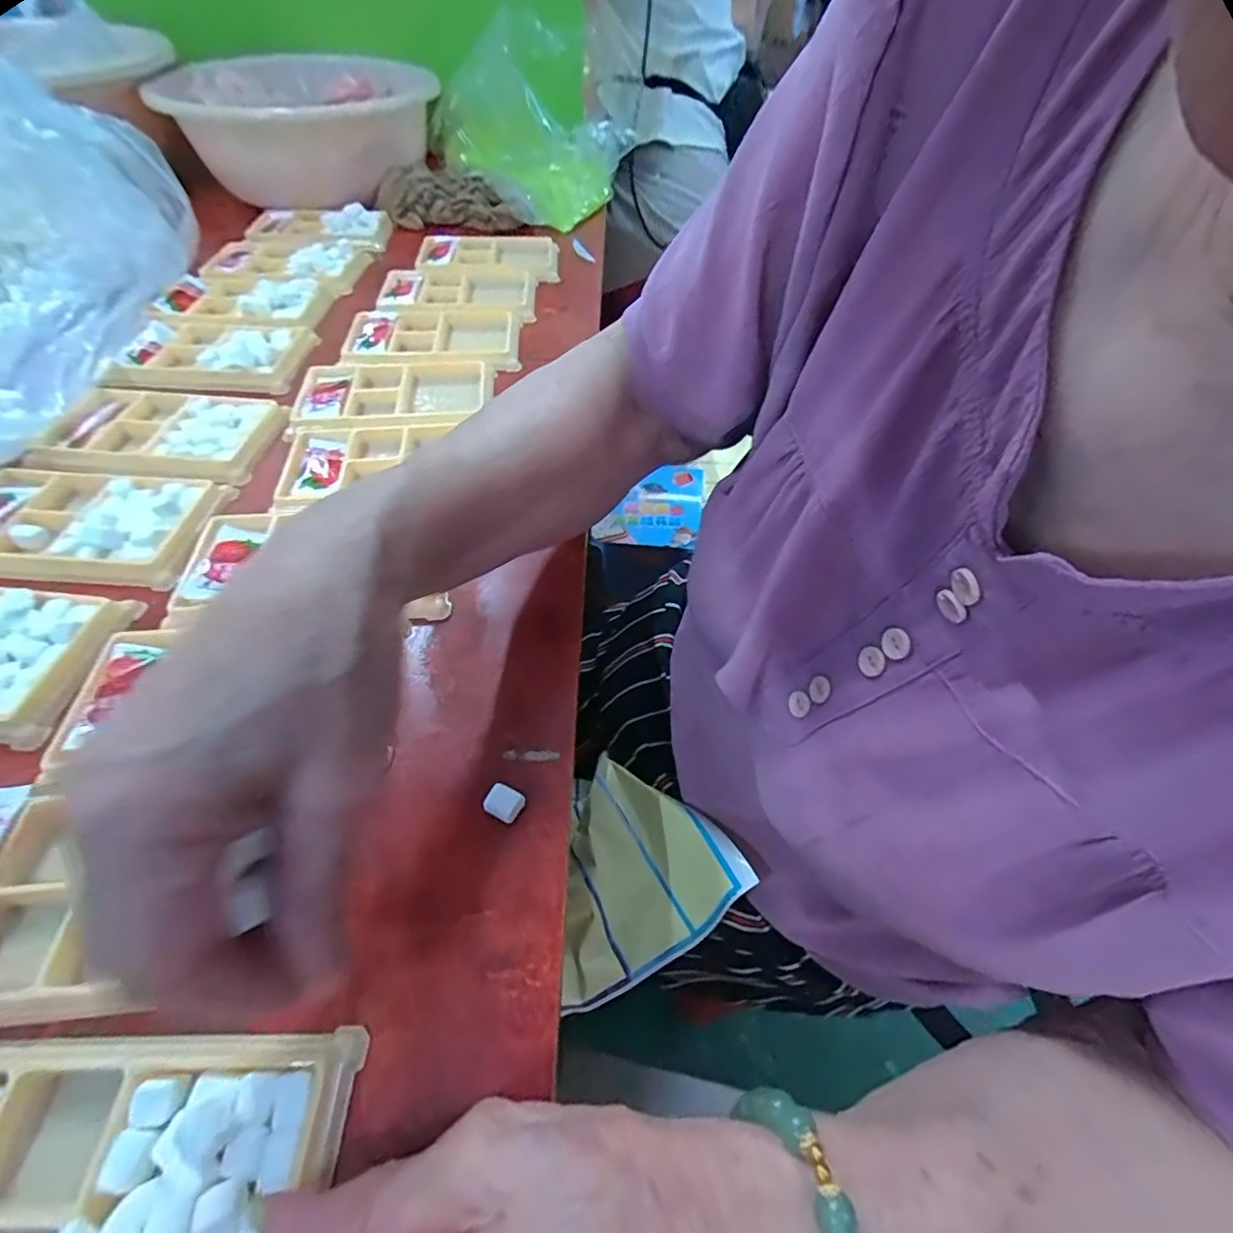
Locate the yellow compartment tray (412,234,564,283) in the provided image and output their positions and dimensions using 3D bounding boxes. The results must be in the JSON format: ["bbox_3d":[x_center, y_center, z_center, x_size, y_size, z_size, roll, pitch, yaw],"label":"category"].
[{"bbox_3d":[-0.122,-0.349,0.544,0.131,0.017,0.081,-6,53,-7],"label":"yellow compartment tray"}]

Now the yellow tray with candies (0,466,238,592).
[{"bbox_3d":[-0.294,-0.055,0.311,0.136,0.018,0.081,5,53,0],"label":"yellow tray with candies"}]

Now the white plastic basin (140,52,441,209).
[{"bbox_3d":[-0.315,-0.498,0.575,0.238,0.093,0.236,-18,56,-16],"label":"white plastic basin"}]

